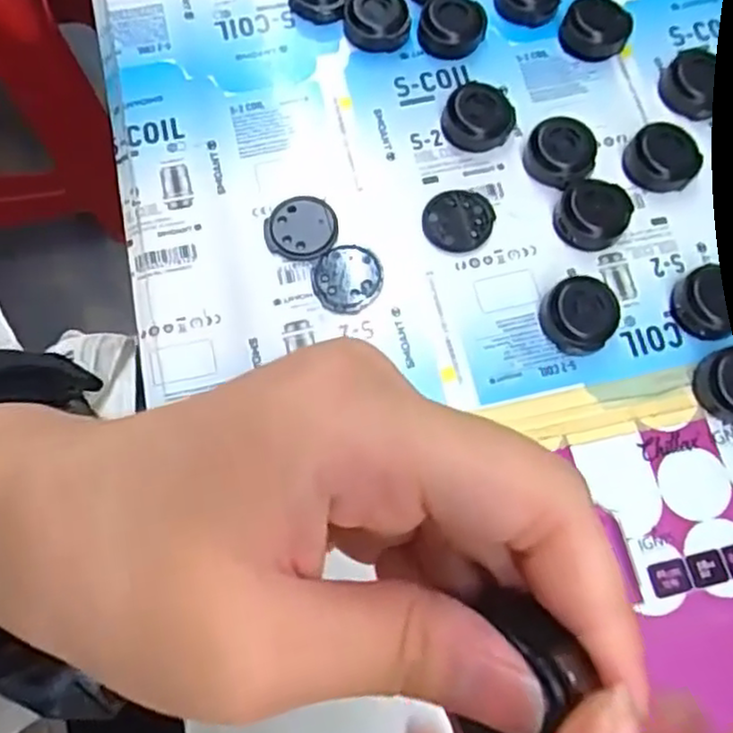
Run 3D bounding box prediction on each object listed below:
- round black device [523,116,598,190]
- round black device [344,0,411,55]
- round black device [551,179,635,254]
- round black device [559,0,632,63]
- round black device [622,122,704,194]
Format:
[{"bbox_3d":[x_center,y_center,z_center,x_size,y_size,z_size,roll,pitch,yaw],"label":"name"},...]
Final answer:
[{"bbox_3d":[0.084,-0.091,0.302,0.029,0.016,0.025,41,77,11],"label":"round black device"},{"bbox_3d":[0.005,-0.162,0.324,0.030,0.014,0.027,-2,73,-1],"label":"round black device"},{"bbox_3d":[0.096,-0.065,0.294,0.029,0.013,0.029,0,73,0],"label":"round black device"},{"bbox_3d":[0.107,-0.158,0.326,0.030,0.012,0.025,27,75,8],"label":"round black device"},{"bbox_3d":[0.129,-0.091,0.303,0.031,0.013,0.024,26,74,8],"label":"round black device"}]

